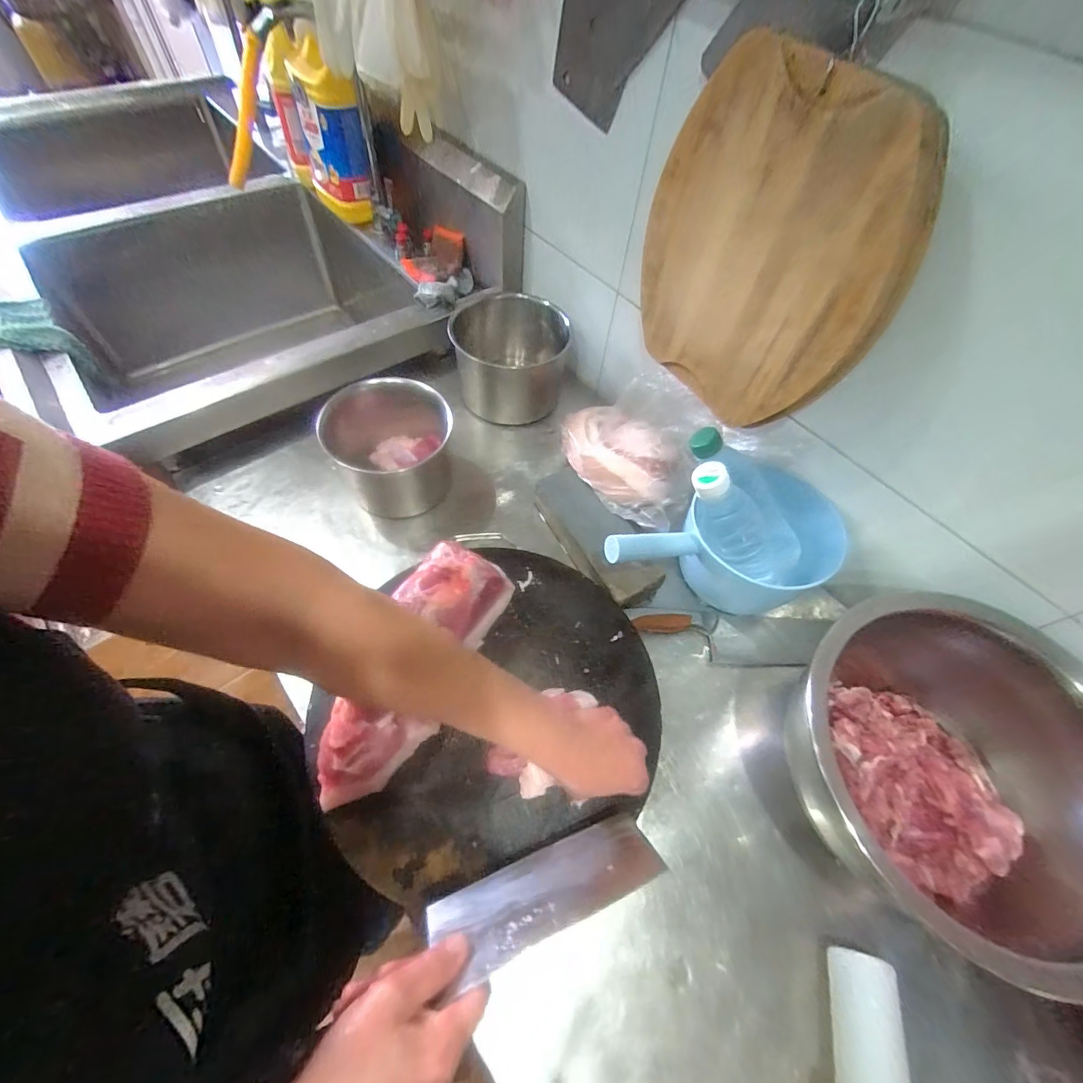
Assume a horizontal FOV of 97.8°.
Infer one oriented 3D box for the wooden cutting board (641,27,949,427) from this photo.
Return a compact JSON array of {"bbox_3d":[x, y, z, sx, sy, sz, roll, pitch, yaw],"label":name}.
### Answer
[{"bbox_3d":[0.188,-0.250,0.426,0.035,0.259,0.244,-32,66,-21],"label":"wooden cutting board"}]

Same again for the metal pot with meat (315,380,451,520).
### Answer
[{"bbox_3d":[-0.198,-0.134,0.636,0.166,0.112,0.171,2,59,-3],"label":"metal pot with meat"}]

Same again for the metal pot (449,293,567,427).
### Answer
[{"bbox_3d":[-0.050,-0.283,0.726,0.166,0.131,0.158,-1,59,-5],"label":"metal pot"}]

